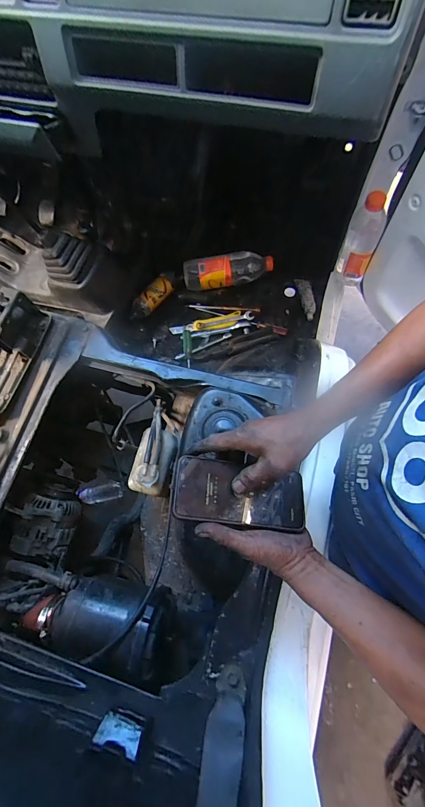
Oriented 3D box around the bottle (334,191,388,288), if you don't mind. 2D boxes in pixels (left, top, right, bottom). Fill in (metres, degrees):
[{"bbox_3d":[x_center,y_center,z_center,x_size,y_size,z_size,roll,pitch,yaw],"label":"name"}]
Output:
[{"bbox_3d":[0.362,-0.392,0.838,0.070,0.251,0.070,9,69,6],"label":"bottle"}]

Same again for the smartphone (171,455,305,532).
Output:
[{"bbox_3d":[0.036,0.112,0.431,0.167,0.005,0.077,10,60,-10],"label":"smartphone"}]

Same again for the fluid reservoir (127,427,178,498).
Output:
[{"bbox_3d":[-0.120,0.119,0.723,0.083,0.079,0.140,12,70,7],"label":"fluid reservoir"}]

